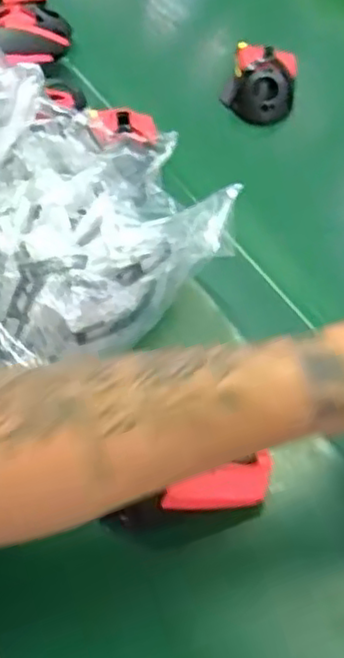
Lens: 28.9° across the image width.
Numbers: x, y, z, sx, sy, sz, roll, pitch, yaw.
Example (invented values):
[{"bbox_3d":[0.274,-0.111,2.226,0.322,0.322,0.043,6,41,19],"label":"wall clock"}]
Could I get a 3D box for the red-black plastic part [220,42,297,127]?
[{"bbox_3d":[0.092,-0.260,0.699,0.072,0.045,0.089,8,54,5],"label":"red-black plastic part"}]

